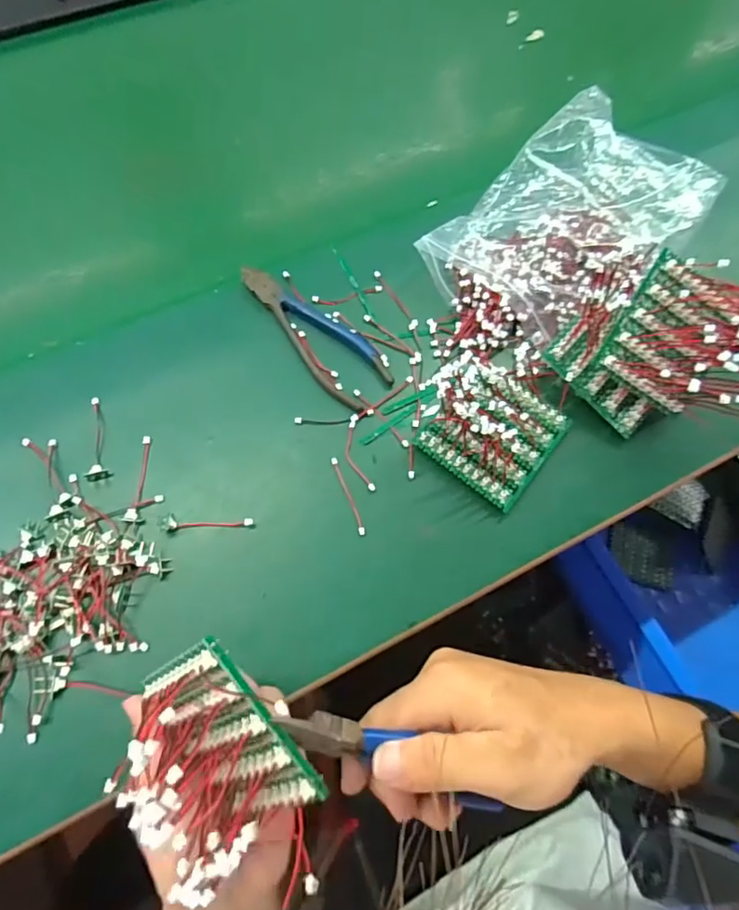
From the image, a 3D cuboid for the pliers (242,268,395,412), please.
[{"bbox_3d":[-0.039,-0.097,0.411,0.051,0.015,0.140,-33,73,-14],"label":"pliers"}]

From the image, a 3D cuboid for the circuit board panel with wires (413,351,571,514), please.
[{"bbox_3d":[0.082,-0.020,0.390,0.094,0.025,0.083,37,72,12],"label":"circuit board panel with wires"}]

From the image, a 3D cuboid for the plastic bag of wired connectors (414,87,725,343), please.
[{"bbox_3d":[0.169,-0.193,0.444,0.146,0.043,0.235,41,73,13],"label":"plastic bag of wired connectors"}]

